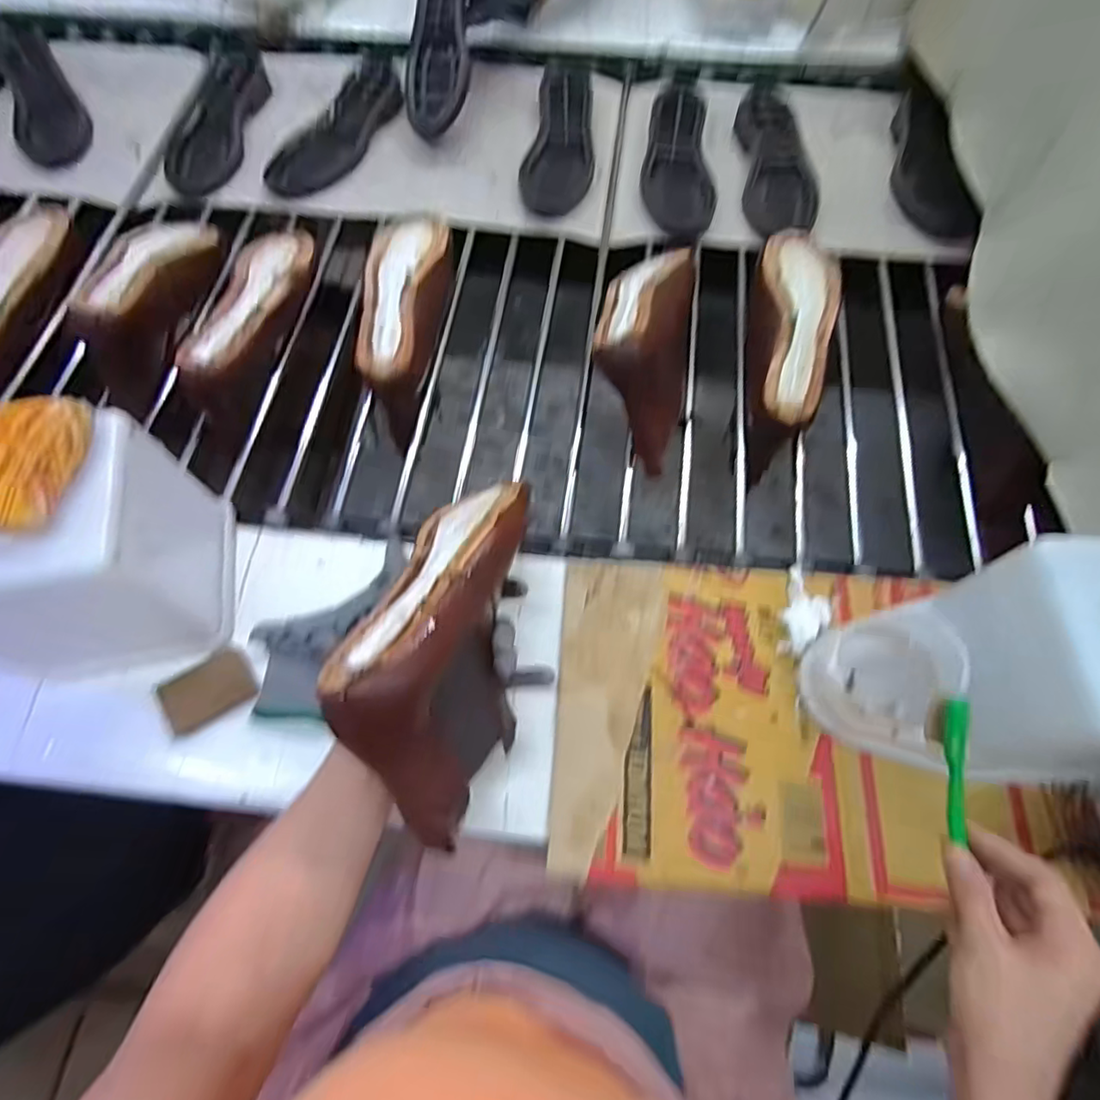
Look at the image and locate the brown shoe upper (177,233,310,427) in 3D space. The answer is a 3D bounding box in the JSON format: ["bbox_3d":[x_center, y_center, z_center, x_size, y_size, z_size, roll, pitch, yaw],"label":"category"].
[{"bbox_3d":[-0.318,-0.260,0.678,0.081,0.078,0.257,6,65,2],"label":"brown shoe upper"}]

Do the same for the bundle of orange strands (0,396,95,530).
[{"bbox_3d":[-0.348,-0.057,0.391,0.077,0.026,0.089,3,65,1],"label":"bundle of orange strands"}]

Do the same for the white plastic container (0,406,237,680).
[{"bbox_3d":[-0.358,0.001,0.462,0.157,0.183,0.135,-10,66,-5],"label":"white plastic container"}]

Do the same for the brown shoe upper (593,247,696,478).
[{"bbox_3d":[0.100,-0.223,0.648,0.096,0.108,0.261,9,64,6],"label":"brown shoe upper"}]

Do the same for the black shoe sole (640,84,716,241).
[{"bbox_3d":[0.172,-0.524,0.818,0.090,0.031,0.263,6,65,2],"label":"black shoe sole"}]

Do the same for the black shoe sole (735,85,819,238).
[{"bbox_3d":[0.299,-0.512,0.805,0.094,0.032,0.255,1,65,0],"label":"black shoe sole"}]

